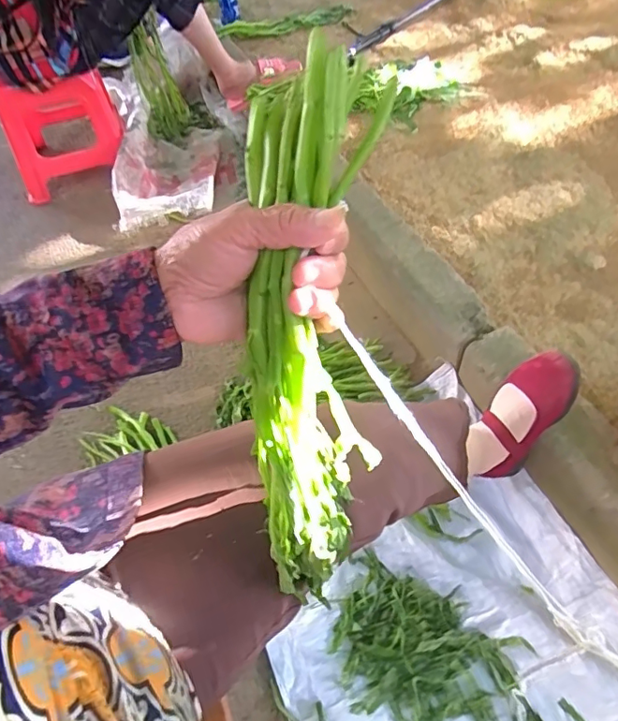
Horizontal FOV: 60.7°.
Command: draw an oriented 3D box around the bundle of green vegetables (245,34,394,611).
[{"bbox_3d":[0.002,0.016,0.333,0.077,0.370,0.061,3,21,8],"label":"bundle of green vegetables"}]

